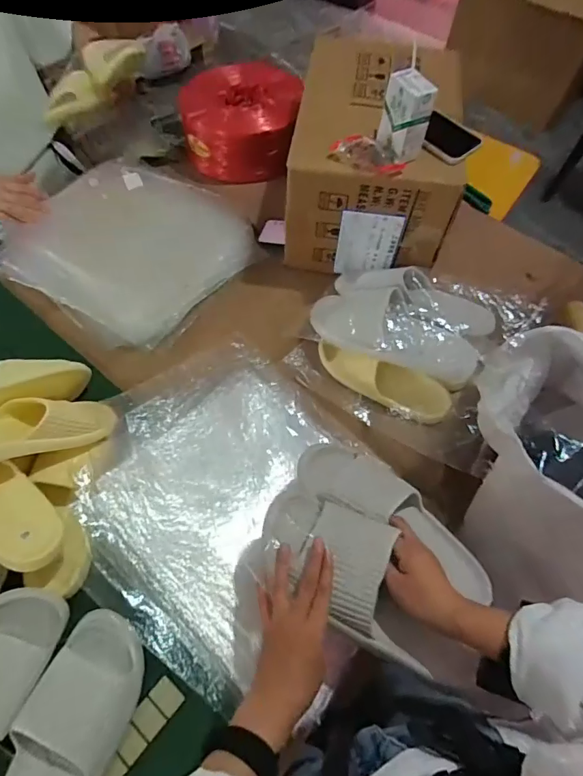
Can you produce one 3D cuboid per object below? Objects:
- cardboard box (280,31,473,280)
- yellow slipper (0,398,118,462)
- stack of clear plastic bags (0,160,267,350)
[{"bbox_3d":[0.154,-0.441,0.862,0.280,0.222,0.364,8,61,1],"label":"cardboard box"},{"bbox_3d":[-0.366,0.050,0.610,0.246,0.077,0.093,-13,60,-36],"label":"yellow slipper"},{"bbox_3d":[-0.318,-0.284,0.888,0.402,0.054,0.381,35,65,15],"label":"stack of clear plastic bags"}]

